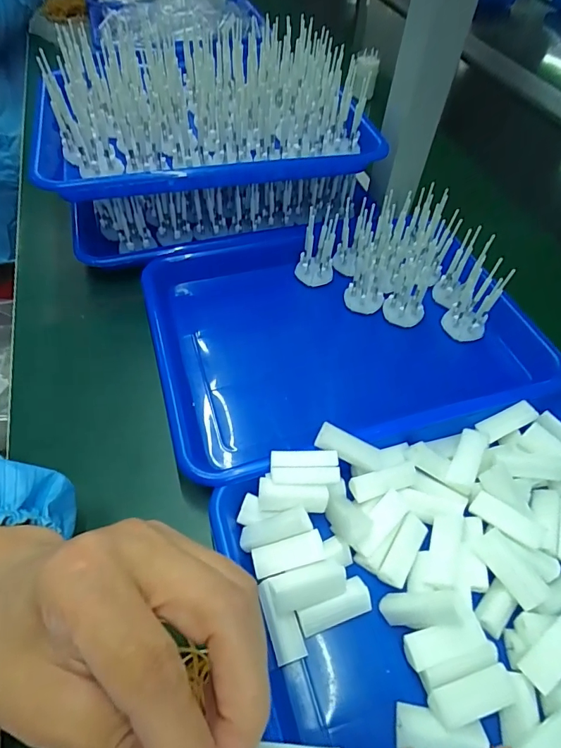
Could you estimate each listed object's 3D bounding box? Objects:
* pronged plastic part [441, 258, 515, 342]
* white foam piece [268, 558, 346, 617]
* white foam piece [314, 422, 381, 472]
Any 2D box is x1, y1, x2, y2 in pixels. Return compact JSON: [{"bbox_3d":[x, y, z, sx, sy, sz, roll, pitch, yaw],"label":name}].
[{"bbox_3d":[0.180,-0.065,0.390,0.016,0.075,0.035,-15,53,-43],"label":"pronged plastic part"},{"bbox_3d":[0.017,0.131,0.266,0.046,0.016,0.021,-11,56,-12],"label":"white foam piece"},{"bbox_3d":[0.048,0.053,0.306,0.047,0.009,0.019,28,55,-6],"label":"white foam piece"}]

